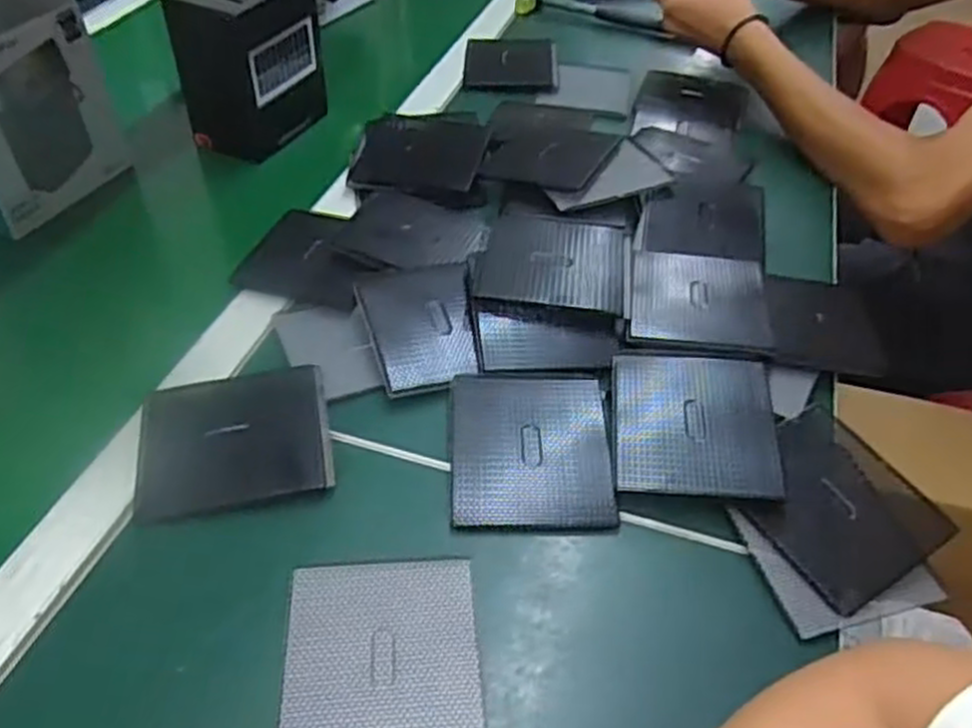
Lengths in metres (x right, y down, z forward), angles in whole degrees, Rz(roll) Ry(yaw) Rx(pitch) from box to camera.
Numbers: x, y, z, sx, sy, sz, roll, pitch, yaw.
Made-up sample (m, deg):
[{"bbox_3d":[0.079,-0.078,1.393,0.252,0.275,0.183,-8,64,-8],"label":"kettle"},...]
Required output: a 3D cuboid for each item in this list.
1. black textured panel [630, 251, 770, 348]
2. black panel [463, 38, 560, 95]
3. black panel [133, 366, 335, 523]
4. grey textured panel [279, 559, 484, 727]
[{"bbox_3d":[0.160,-0.050,0.582,0.097,0.010,0.110,8,45,6],"label":"black textured panel"},{"bbox_3d":[0.029,-0.337,0.875,0.103,0.012,0.115,3,45,1],"label":"black panel"},{"bbox_3d":[-0.156,0.045,0.486,0.115,0.024,0.089,-11,46,-12],"label":"black panel"},{"bbox_3d":[-0.053,0.152,0.403,0.097,0.004,0.111,1,44,-8],"label":"grey textured panel"}]

